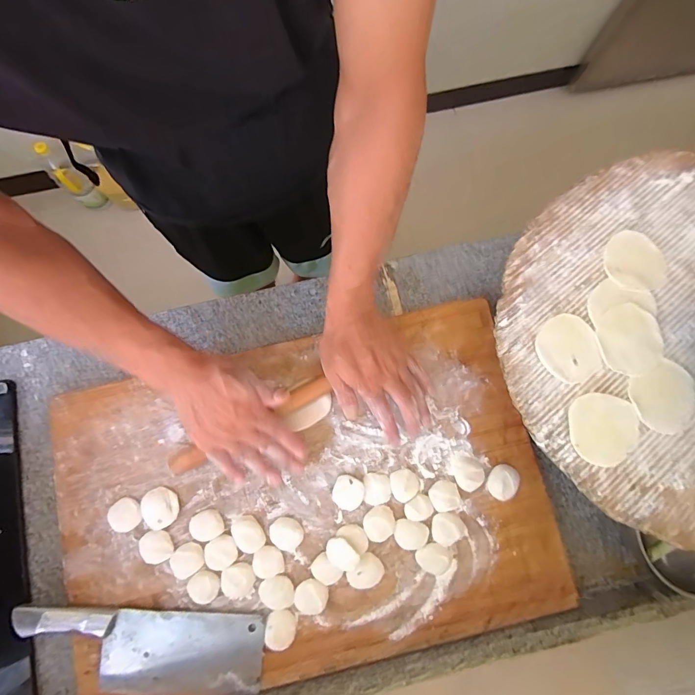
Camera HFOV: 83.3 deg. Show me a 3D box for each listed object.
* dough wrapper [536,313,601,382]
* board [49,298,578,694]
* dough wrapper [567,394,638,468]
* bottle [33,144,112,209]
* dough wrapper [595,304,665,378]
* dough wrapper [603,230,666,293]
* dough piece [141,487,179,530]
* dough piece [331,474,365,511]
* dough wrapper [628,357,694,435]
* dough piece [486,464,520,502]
[{"bbox_3d":[0.234,0.001,0.415,0.063,0.006,0.070,-22,80,-4],"label":"dough wrapper"},{"bbox_3d":[-0.056,0.188,0.489,0.574,0.035,0.384,-13,80,-3],"label":"board"},{"bbox_3d":[0.264,0.084,0.401,0.068,0.007,0.070,1,75,-2],"label":"dough wrapper"},{"bbox_3d":[-0.885,-0.529,1.277,0.072,0.291,0.079,39,83,5],"label":"bottle"},{"bbox_3d":[0.295,-0.008,0.406,0.064,0.007,0.072,-17,80,-3],"label":"dough wrapper"},{"bbox_3d":[0.322,-0.095,0.435,0.071,0.005,0.066,0,80,0],"label":"dough wrapper"},{"bbox_3d":[-0.229,0.196,0.478,0.041,0.012,0.046,-21,80,-4],"label":"dough piece"},{"bbox_3d":[0.000,0.178,0.480,0.038,0.010,0.040,0,80,0],"label":"dough piece"},{"bbox_3d":[0.331,0.053,0.407,0.069,0.006,0.068,-27,81,-5],"label":"dough wrapper"},{"bbox_3d":[0.193,0.167,0.481,0.037,0.010,0.042,20,80,3],"label":"dough piece"}]

